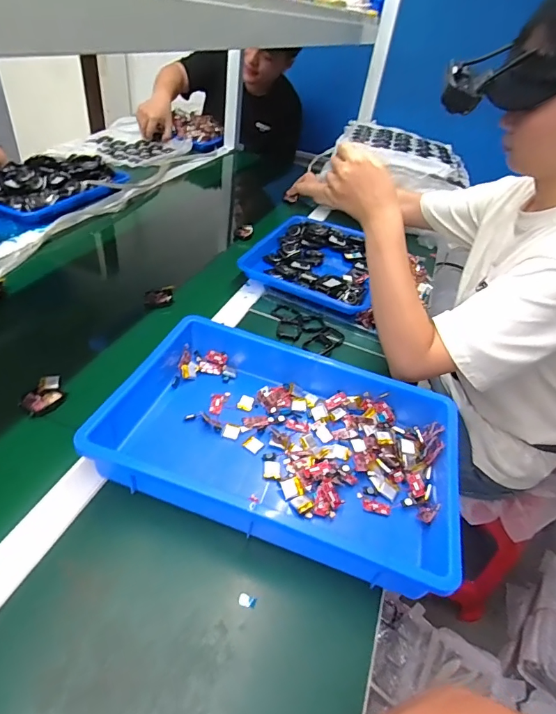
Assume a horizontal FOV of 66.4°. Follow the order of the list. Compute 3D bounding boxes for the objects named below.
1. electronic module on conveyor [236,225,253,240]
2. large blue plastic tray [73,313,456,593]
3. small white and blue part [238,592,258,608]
[{"bbox_3d":[-0.076,-0.282,0.958,0.039,0.021,0.035,2,41,-5],"label":"electronic module on conveyor"},{"bbox_3d":[0.015,0.083,0.496,0.373,0.071,0.261,16,40,13],"label":"large blue plastic tray"},{"bbox_3d":[-0.028,0.219,0.381,0.017,0.004,0.011,17,42,12],"label":"small white and blue part"}]

